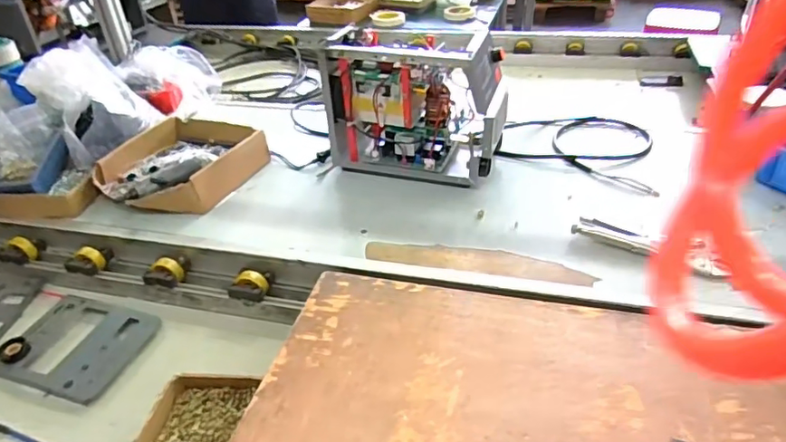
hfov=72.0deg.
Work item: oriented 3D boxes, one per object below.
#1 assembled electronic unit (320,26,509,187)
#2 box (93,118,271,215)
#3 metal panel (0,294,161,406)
[{"bbox_3d":[0.044,-0.198,0.950,0.301,0.237,0.122,11,38,20],"label":"assembled electronic unit"},{"bbox_3d":[-0.386,-0.109,1.016,0.240,0.065,0.290,11,38,20],"label":"box"},{"bbox_3d":[-0.458,0.180,0.787,0.188,0.015,0.155,9,37,17],"label":"metal panel"}]

